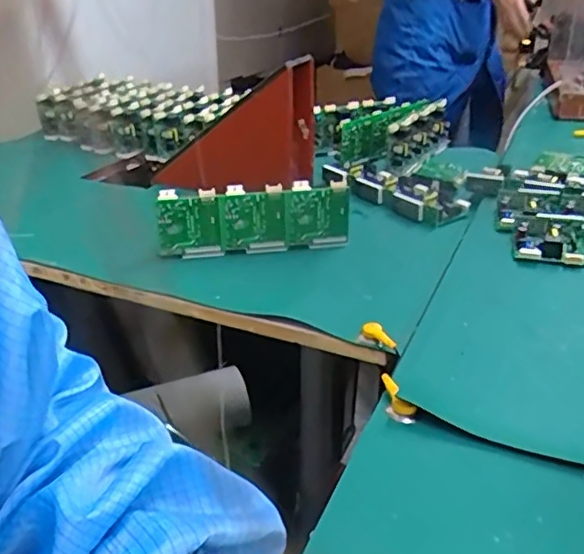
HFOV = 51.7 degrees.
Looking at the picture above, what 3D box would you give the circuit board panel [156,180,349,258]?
[{"bbox_3d":[-0.043,-0.061,0.654,0.202,0.079,0.011,-4,26,-4],"label":"circuit board panel"}]

